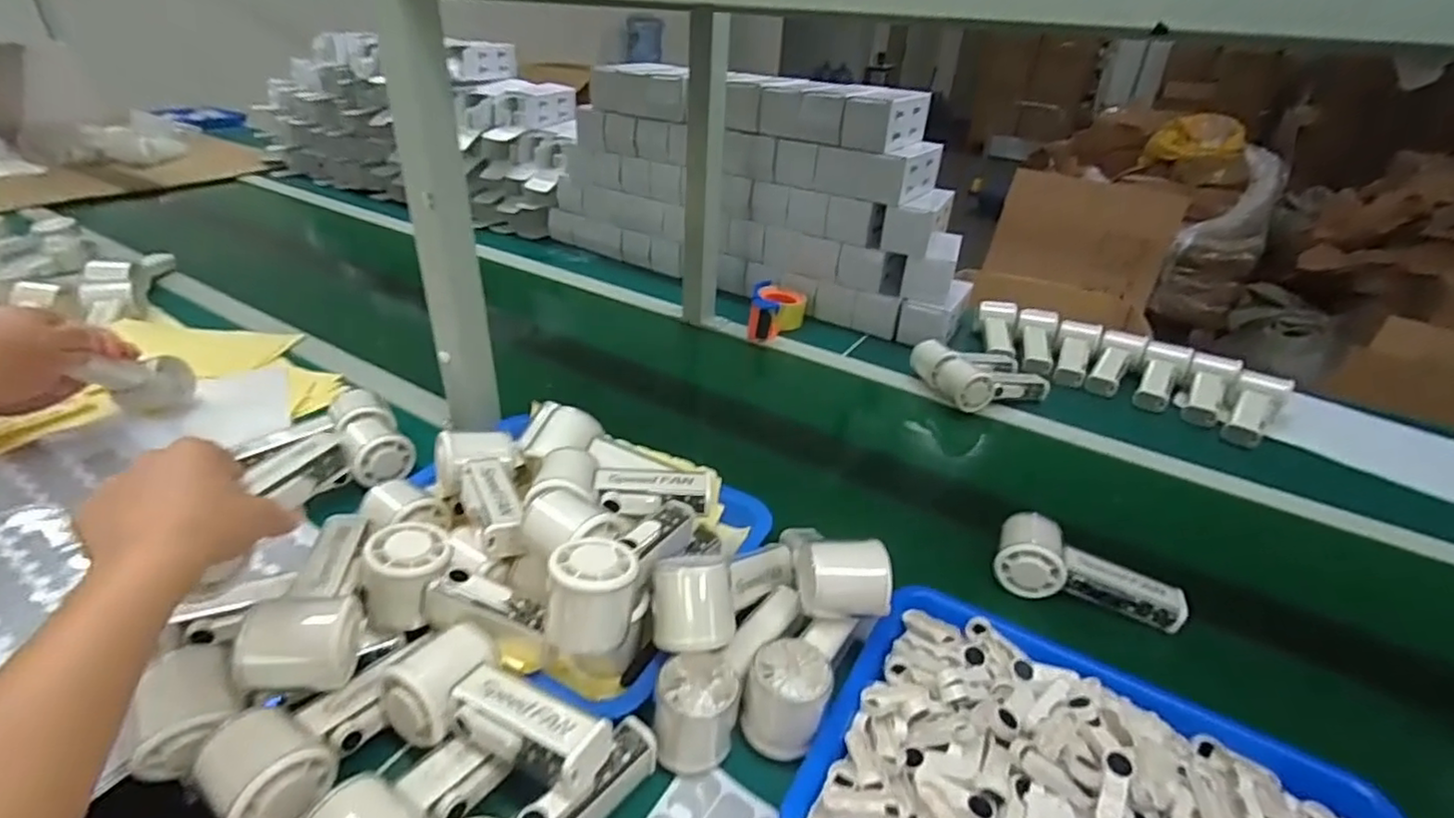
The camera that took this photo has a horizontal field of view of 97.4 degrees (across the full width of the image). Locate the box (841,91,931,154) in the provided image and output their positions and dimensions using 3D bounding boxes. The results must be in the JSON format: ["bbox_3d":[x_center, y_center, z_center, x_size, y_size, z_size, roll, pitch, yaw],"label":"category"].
[{"bbox_3d":[0.247,-0.445,0.983,0.067,0.076,0.138,27,38,34],"label":"box"}]

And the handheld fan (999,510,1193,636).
[{"bbox_3d":[0.327,0.150,0.579,0.152,0.047,0.069,20,34,24],"label":"handheld fan"}]

